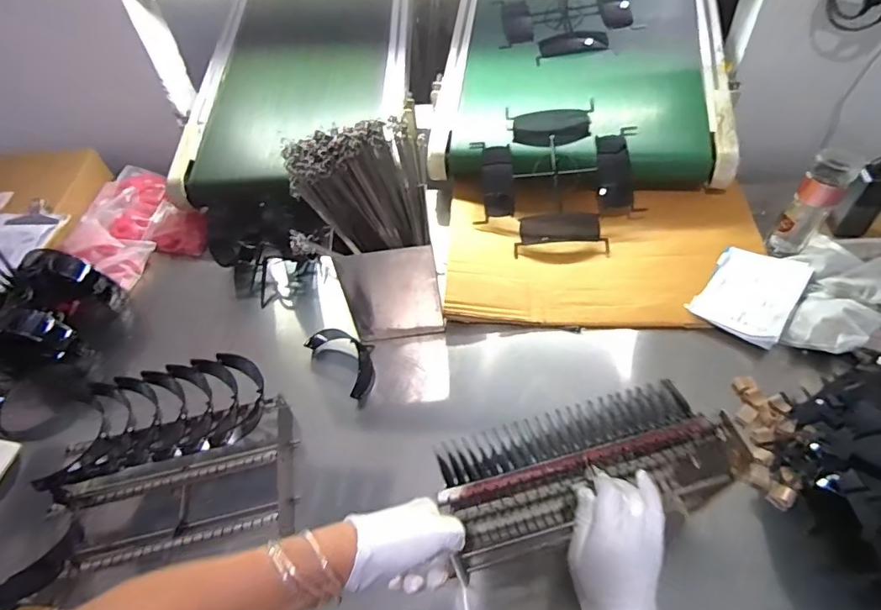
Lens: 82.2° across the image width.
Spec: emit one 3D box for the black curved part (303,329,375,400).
[{"bbox_3d":[-0.152,0.087,0.846,0.085,0.055,0.147,-36,56,-22],"label":"black curved part"}]

